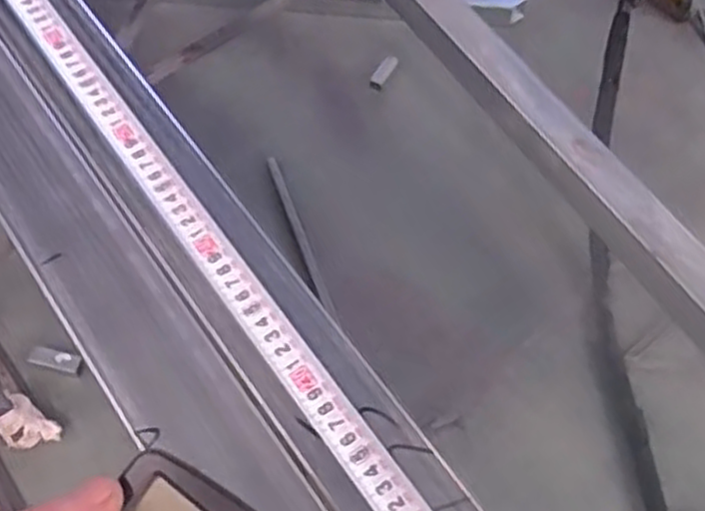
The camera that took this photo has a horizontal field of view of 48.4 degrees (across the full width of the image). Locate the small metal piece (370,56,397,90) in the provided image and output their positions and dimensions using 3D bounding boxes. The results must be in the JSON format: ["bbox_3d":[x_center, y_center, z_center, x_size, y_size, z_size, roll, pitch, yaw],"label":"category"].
[{"bbox_3d":[0.069,-0.401,1.718,0.029,0.014,0.088,31,82,16],"label":"small metal piece"}]

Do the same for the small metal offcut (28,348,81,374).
[{"bbox_3d":[-0.514,0.181,1.352,0.089,0.017,0.030,14,60,-9],"label":"small metal offcut"}]

